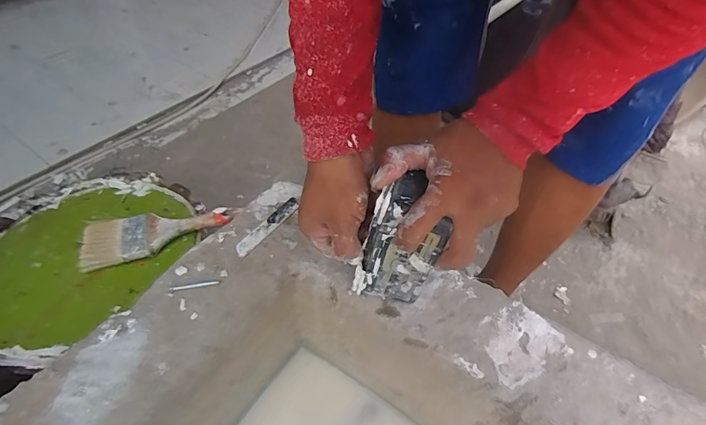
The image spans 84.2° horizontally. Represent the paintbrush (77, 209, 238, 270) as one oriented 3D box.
[{"bbox_3d":[-0.261,0.022,0.533,0.196,0.011,0.073,-13,50,-15],"label":"paintbrush"}]

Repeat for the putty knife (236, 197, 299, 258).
[{"bbox_3d":[-0.099,0.015,0.458,0.017,0.005,0.099,28,52,20],"label":"putty knife"}]

